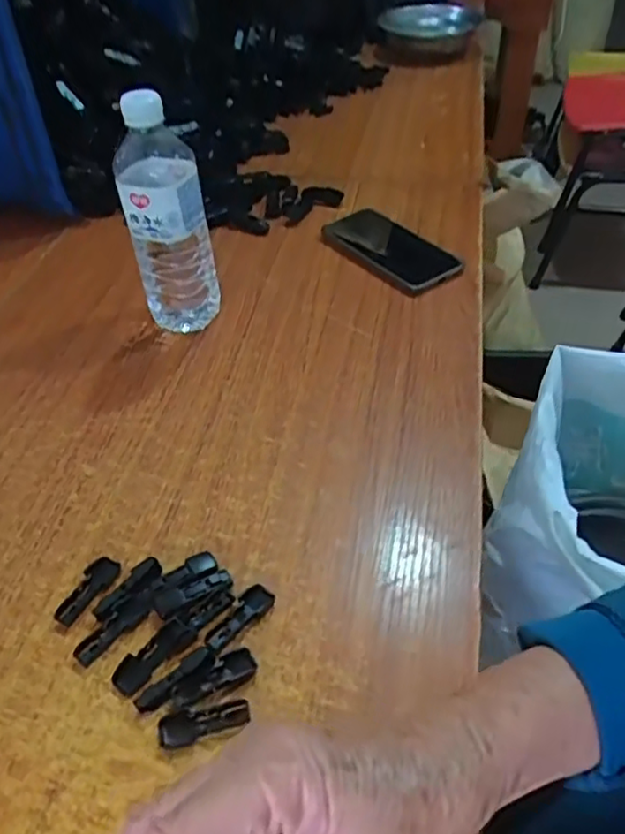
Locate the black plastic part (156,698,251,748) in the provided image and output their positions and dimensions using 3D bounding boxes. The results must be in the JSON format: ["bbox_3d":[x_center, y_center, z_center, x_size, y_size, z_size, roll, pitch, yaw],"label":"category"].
[{"bbox_3d":[-0.062,0.176,0.375,0.052,0.008,0.018,-11,45,-9],"label":"black plastic part"}]

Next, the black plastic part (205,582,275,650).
[{"bbox_3d":[-0.047,0.129,0.421,0.052,0.007,0.018,-36,53,-29],"label":"black plastic part"}]

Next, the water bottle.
[{"bbox_3d":[-0.131,-0.176,0.595,0.071,0.211,0.057,-12,45,-9],"label":"water bottle"}]

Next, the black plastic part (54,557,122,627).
[{"bbox_3d":[-0.151,0.117,0.442,0.021,0.007,0.052,13,47,15],"label":"black plastic part"}]

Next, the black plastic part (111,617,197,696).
[{"bbox_3d":[-0.098,0.145,0.402,0.054,0.013,0.020,-36,53,-29],"label":"black plastic part"}]

